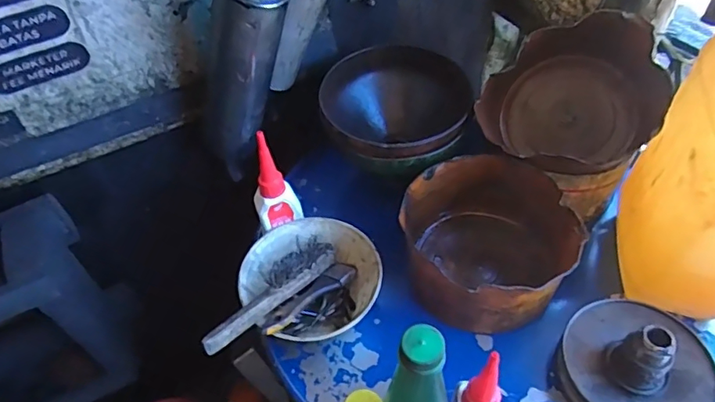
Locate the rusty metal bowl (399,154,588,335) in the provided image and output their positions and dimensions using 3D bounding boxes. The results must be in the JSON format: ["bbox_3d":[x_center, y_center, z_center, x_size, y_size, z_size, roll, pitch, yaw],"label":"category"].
[{"bbox_3d":[0.139,0.052,0.601,0.168,0.106,0.189,-5,49,1],"label":"rusty metal bowl"}]

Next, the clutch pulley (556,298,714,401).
[{"bbox_3d":[0.281,0.154,0.507,0.148,0.070,0.145,-28,52,-18],"label":"clutch pulley"}]

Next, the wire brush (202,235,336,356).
[{"bbox_3d":[-0.093,0.096,0.552,0.039,0.033,0.185,24,41,24],"label":"wire brush"}]

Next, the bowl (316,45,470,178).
[{"bbox_3d":[0.046,-0.106,0.686,0.181,0.095,0.182,-3,49,3],"label":"bowl"}]

